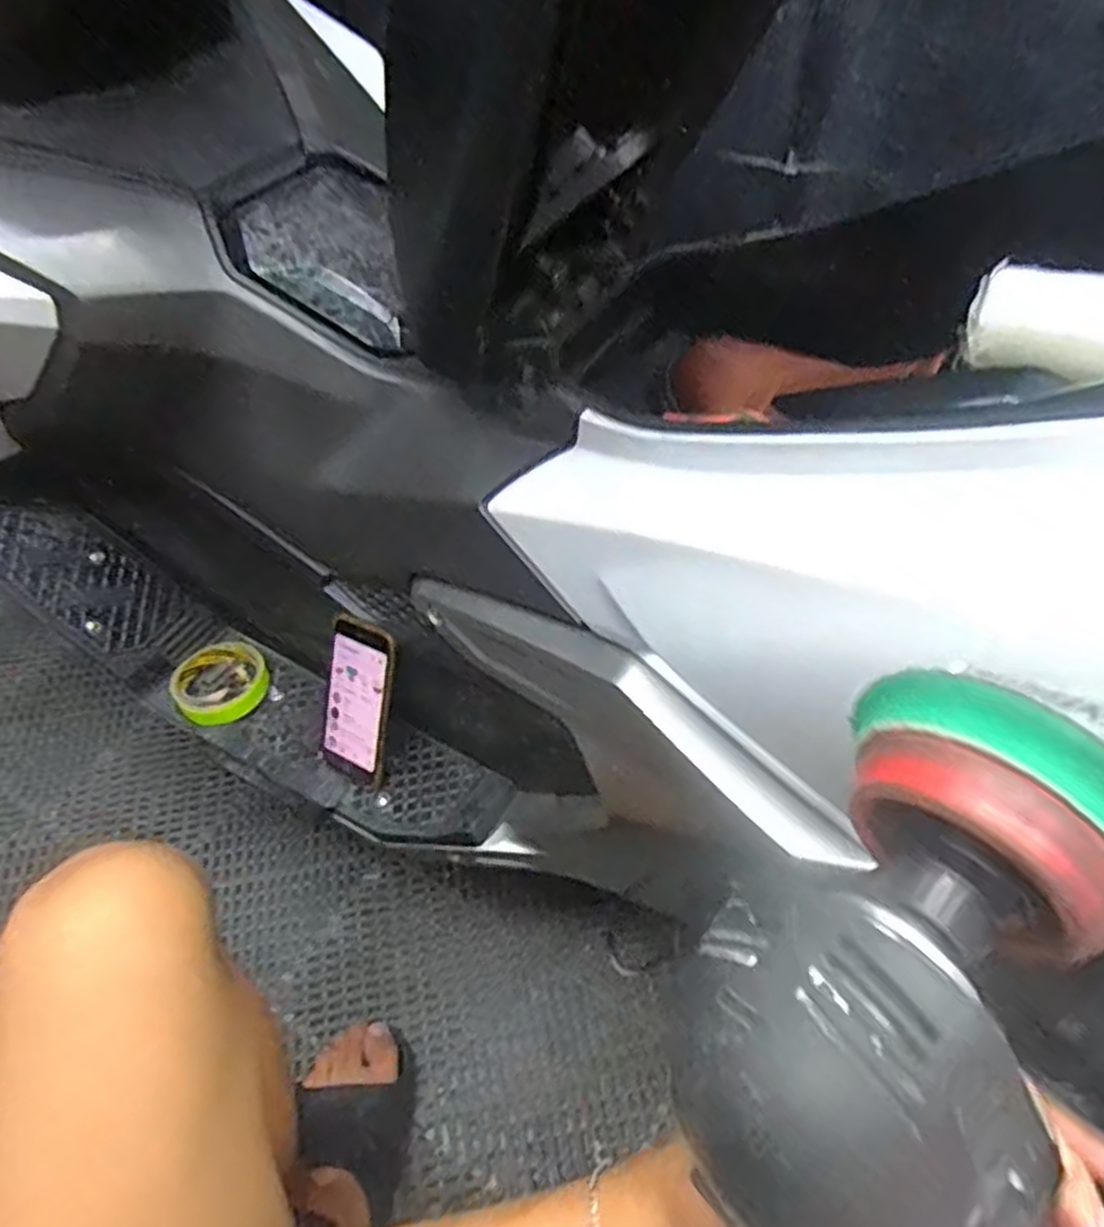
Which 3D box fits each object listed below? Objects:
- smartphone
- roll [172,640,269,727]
[{"bbox_3d":[-0.160,0.074,0.655,0.062,0.137,0.009,20,19,24],"label":"smartphone"},{"bbox_3d":[-0.311,0.063,0.752,0.084,0.021,0.089,-1,50,1],"label":"roll"}]

